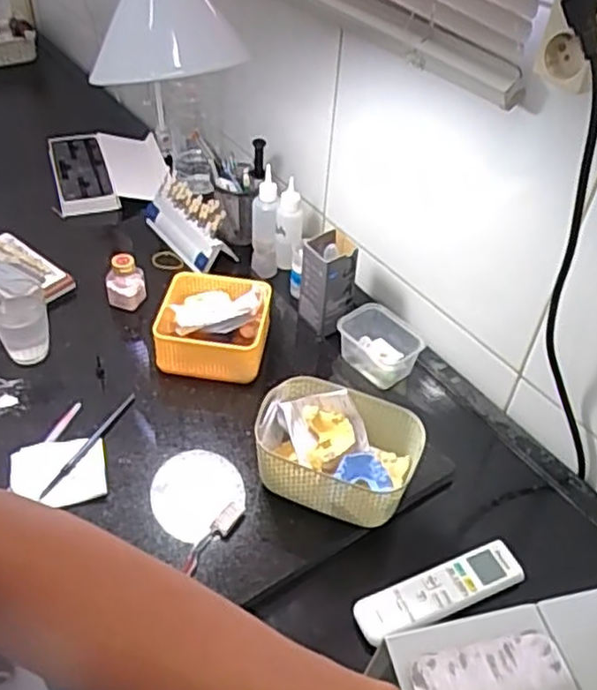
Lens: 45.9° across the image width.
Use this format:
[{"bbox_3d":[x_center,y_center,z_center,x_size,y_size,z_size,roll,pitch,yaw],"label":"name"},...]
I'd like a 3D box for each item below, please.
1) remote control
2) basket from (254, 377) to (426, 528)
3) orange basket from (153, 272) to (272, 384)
[{"bbox_3d":[0.143,0.251,0.713,0.177,0.023,0.048,-15,47,-18],"label":"remote control"},{"bbox_3d":[0.043,0.118,0.771,0.172,0.080,0.121,17,45,13],"label":"basket"},{"bbox_3d":[-0.109,-0.032,0.921,0.139,0.065,0.136,6,44,3],"label":"orange basket"}]

